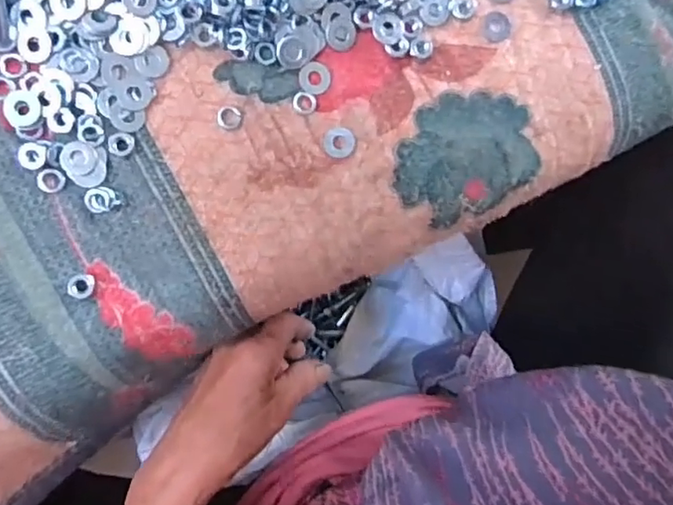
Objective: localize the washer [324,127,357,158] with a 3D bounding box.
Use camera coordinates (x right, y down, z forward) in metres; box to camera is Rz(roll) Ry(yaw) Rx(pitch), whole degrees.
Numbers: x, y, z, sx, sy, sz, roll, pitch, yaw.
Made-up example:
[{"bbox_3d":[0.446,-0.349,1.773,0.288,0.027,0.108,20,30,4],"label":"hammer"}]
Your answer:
[{"bbox_3d":[0.002,-0.066,0.353,0.019,0.004,0.019,3,94,-13],"label":"washer"}]

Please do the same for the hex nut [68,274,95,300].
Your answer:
[{"bbox_3d":[-0.139,0.019,0.320,0.013,0.005,0.013,5,94,-13],"label":"hex nut"}]

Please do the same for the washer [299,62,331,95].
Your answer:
[{"bbox_3d":[-0.013,-0.104,0.350,0.019,0.004,0.018,-1,95,-13],"label":"washer"}]

